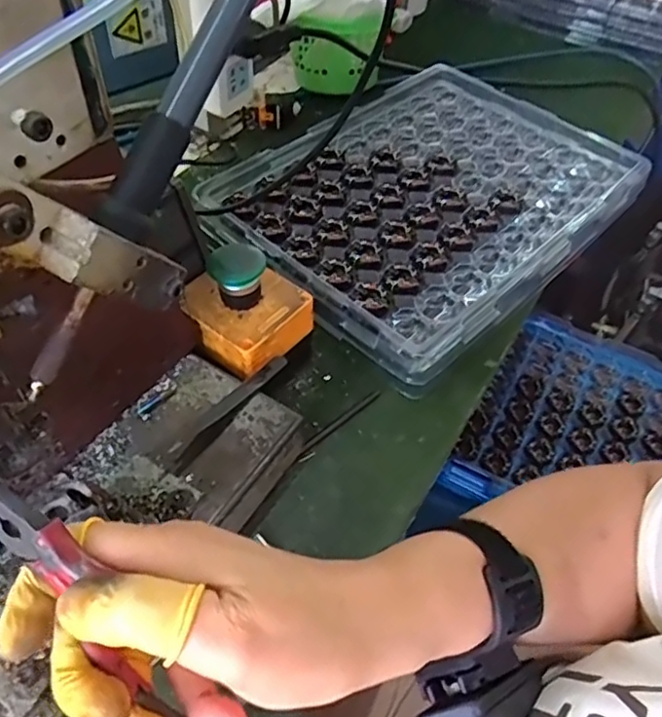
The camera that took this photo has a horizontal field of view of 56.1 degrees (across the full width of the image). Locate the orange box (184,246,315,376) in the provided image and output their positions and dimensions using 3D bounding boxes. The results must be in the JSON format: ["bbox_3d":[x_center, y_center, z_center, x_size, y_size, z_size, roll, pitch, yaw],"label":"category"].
[{"bbox_3d":[-0.060,-0.040,0.434,0.078,0.066,0.074,37,57,23],"label":"orange box"}]

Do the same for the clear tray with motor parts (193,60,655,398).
[{"bbox_3d":[0.092,-0.159,0.603,0.291,0.043,0.377,38,58,23],"label":"clear tray with motor parts"}]

